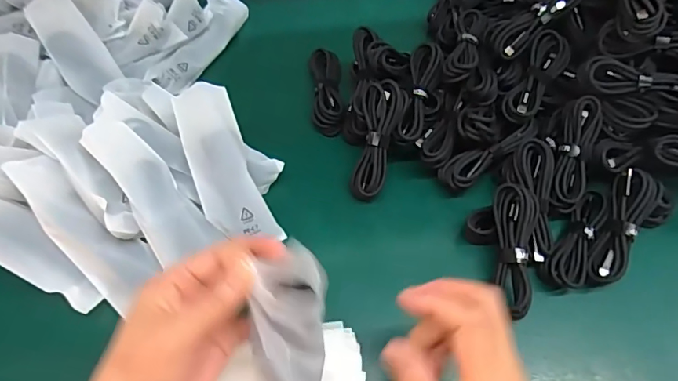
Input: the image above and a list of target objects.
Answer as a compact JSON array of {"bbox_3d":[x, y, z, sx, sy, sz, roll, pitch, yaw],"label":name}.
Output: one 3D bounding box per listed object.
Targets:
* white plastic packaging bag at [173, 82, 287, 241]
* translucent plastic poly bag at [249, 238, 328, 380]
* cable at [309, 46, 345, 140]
[{"bbox_3d":[-0.103,-0.021,0.409,0.053,0.018,0.144,-21,91,-12],"label":"white plastic packaging bag"},{"bbox_3d":[-0.031,0.106,0.299,0.042,0.147,0.029,2,23,1],"label":"translucent plastic poly bag"},{"bbox_3d":[-0.013,-0.108,0.505,0.033,0.020,0.107,-3,61,-2],"label":"cable"}]

